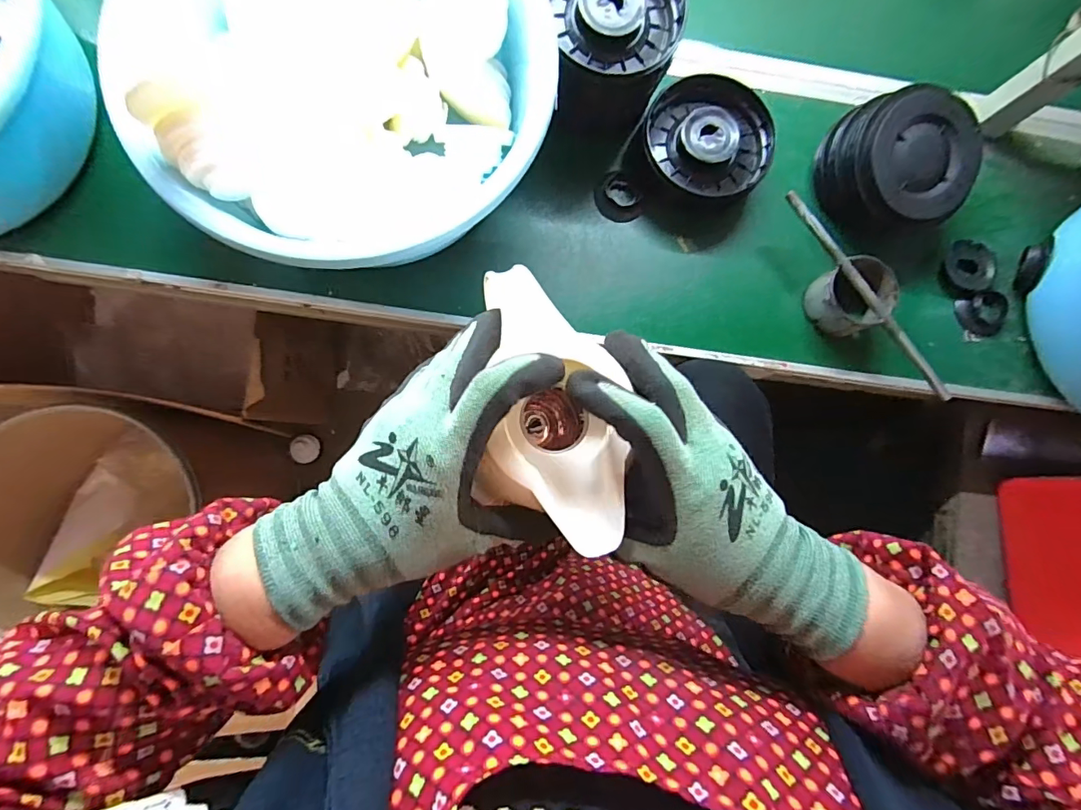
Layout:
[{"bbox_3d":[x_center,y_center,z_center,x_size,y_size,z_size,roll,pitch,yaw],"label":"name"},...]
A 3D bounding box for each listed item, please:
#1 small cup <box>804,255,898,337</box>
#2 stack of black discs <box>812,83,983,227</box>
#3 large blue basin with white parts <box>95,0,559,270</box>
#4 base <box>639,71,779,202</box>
[{"bbox_3d":[0.356,-0.123,0.556,0.076,0.061,0.077,0,85,-5],"label":"small cup"},{"bbox_3d":[0.415,-0.279,0.566,0.150,0.082,0.139,-6,100,-10],"label":"stack of black discs"},{"bbox_3d":[-0.181,-0.315,0.457,0.365,0.111,0.327,-26,88,-7],"label":"large blue basin with white parts"},{"bbox_3d":[0.188,-0.300,0.558,0.141,0.054,0.136,0,85,-5],"label":"base"}]

